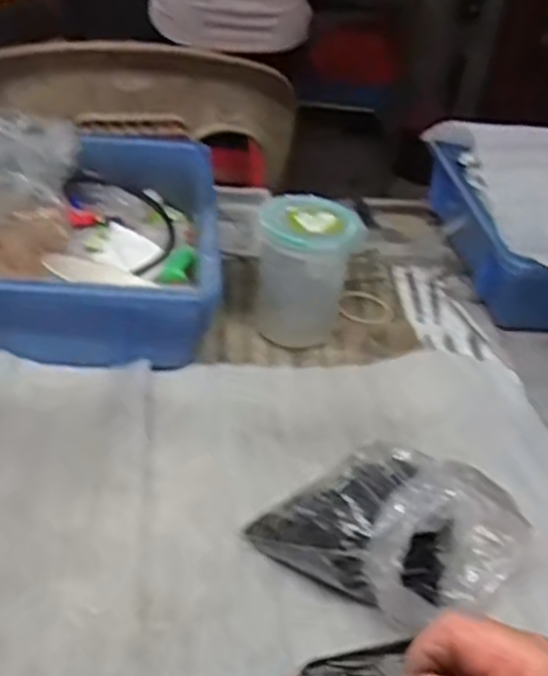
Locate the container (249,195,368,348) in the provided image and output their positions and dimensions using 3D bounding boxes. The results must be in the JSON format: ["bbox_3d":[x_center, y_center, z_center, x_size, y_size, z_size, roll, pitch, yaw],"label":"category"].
[{"bbox_3d":[0.024,-0.052,0.617,0.077,0.104,0.082,8,34,2],"label":"container"}]

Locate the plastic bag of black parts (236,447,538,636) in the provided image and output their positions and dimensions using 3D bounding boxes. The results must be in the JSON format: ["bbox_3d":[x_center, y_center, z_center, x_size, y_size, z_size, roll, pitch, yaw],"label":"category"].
[{"bbox_3d":[0.068,0.099,0.431,0.130,0.074,0.097,29,39,29],"label":"plastic bag of black parts"}]

